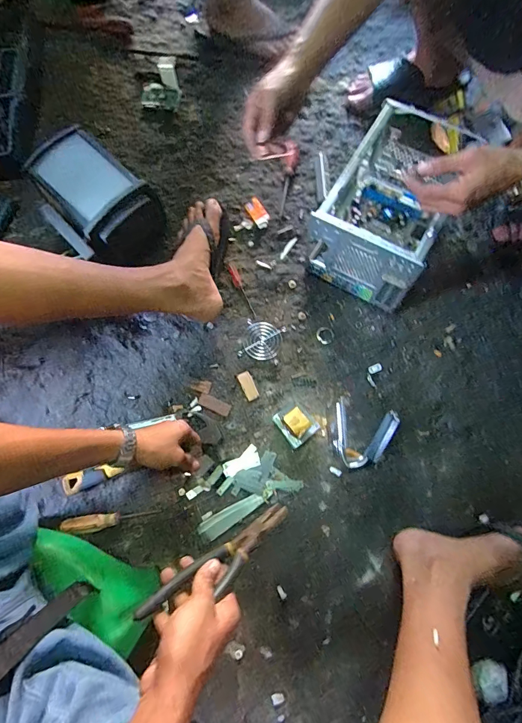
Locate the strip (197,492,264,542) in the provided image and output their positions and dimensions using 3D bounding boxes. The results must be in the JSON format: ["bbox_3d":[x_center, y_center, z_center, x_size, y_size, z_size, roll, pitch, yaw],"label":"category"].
[{"bbox_3d":[-0.049,0.262,0.635,0.117,0.004,0.033,-29,78,-7],"label":"strip"}]

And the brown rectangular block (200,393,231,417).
[{"bbox_3d":[-0.084,0.078,0.682,0.058,0.004,0.023,26,77,6],"label":"brown rectangular block"}]

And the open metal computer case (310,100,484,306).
[{"bbox_3d":[0.231,-0.271,0.686,0.188,0.175,0.274,31,77,7],"label":"open metal computer case"}]

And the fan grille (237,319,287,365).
[{"bbox_3d":[0.003,-0.039,0.710,0.074,0.004,0.078,15,76,3],"label":"fan grille"}]

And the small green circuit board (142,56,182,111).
[{"bbox_3d":[-0.229,-0.628,0.853,0.087,0.029,0.126,-8,76,-2],"label":"small green circuit board"}]

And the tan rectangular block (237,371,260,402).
[{"bbox_3d":[-0.023,0.045,0.681,0.024,0.004,0.052,-26,77,-7],"label":"tan rectangular block"}]

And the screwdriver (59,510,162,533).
[{"bbox_3d":[-0.247,0.263,0.618,0.153,0.026,0.024,-4,76,-1],"label":"screwdriver"}]

